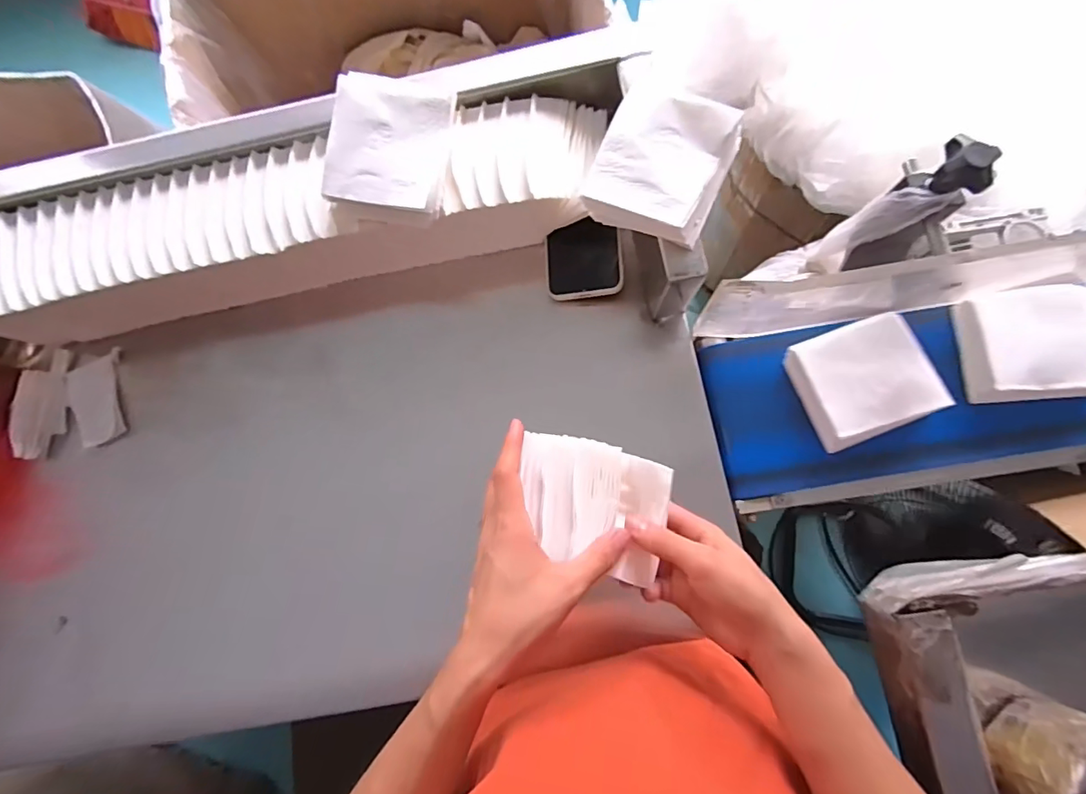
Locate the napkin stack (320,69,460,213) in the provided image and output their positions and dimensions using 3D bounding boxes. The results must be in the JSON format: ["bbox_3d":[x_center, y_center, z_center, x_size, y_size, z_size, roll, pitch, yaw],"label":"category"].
[{"bbox_3d":[-0.122,-0.205,0.409,0.091,0.022,0.110,8,89,-2],"label":"napkin stack"}]

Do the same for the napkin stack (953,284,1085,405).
[{"bbox_3d":[0.418,-0.046,0.436,0.093,0.039,0.095,-4,81,4],"label":"napkin stack"}]

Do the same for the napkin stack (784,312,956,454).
[{"bbox_3d":[0.280,-0.015,0.446,0.096,0.042,0.097,-21,81,1],"label":"napkin stack"}]

